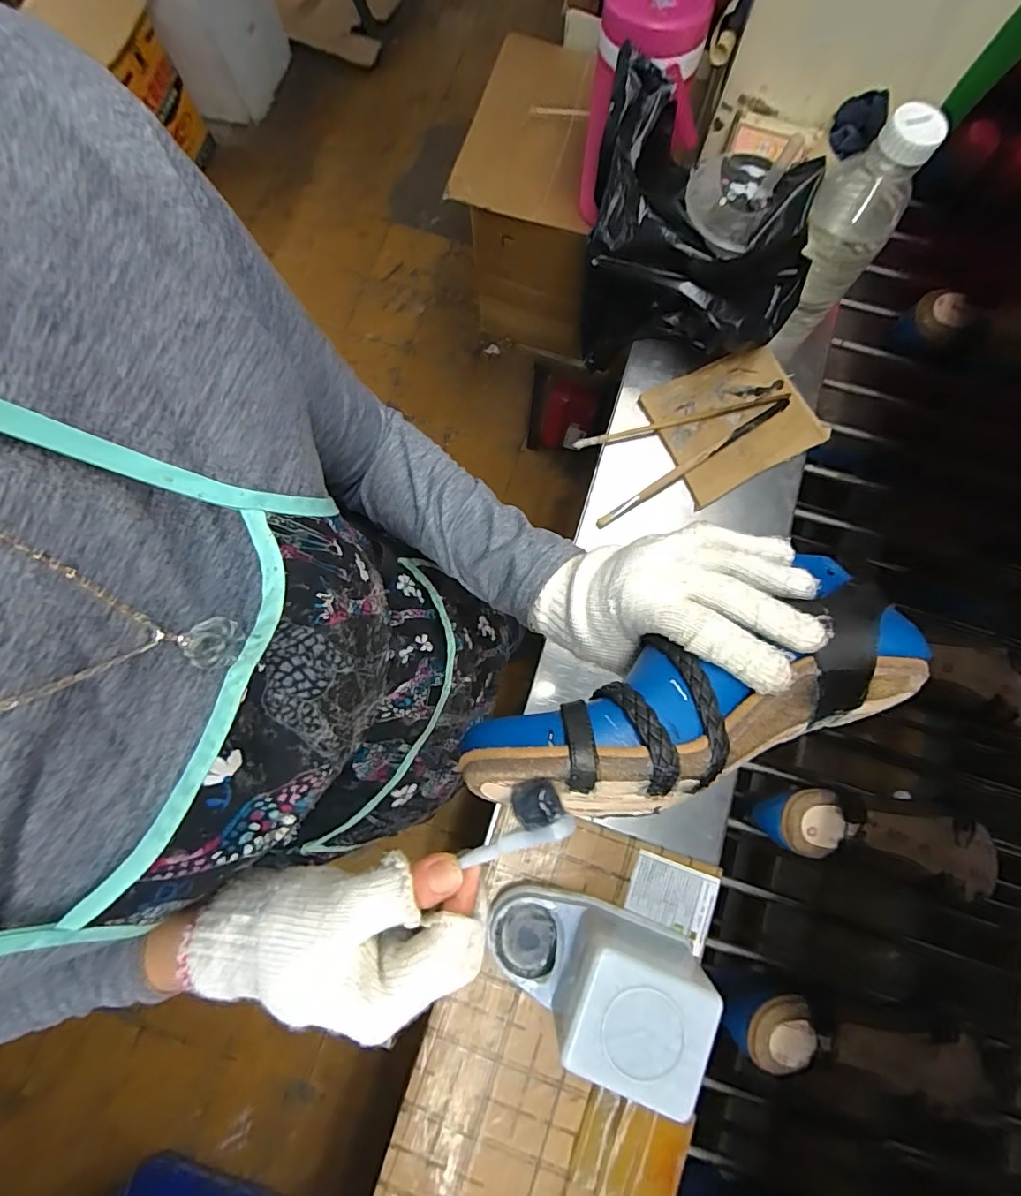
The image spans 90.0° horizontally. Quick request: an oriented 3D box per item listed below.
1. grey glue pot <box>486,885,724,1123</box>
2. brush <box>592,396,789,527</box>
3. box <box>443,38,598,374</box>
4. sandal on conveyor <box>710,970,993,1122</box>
[{"bbox_3d":[0.068,0.335,0.452,0.185,0.105,0.102,19,80,3],"label":"grey glue pot"},{"bbox_3d":[0.211,-0.157,0.592,0.268,0.010,0.013,-33,82,-6],"label":"brush"},{"bbox_3d":[0.061,-0.679,0.912,0.244,0.304,0.319,17,80,2],"label":"box"},{"bbox_3d":[0.329,0.424,0.503,0.250,0.087,0.078,15,80,2],"label":"sandal on conveyor"}]

